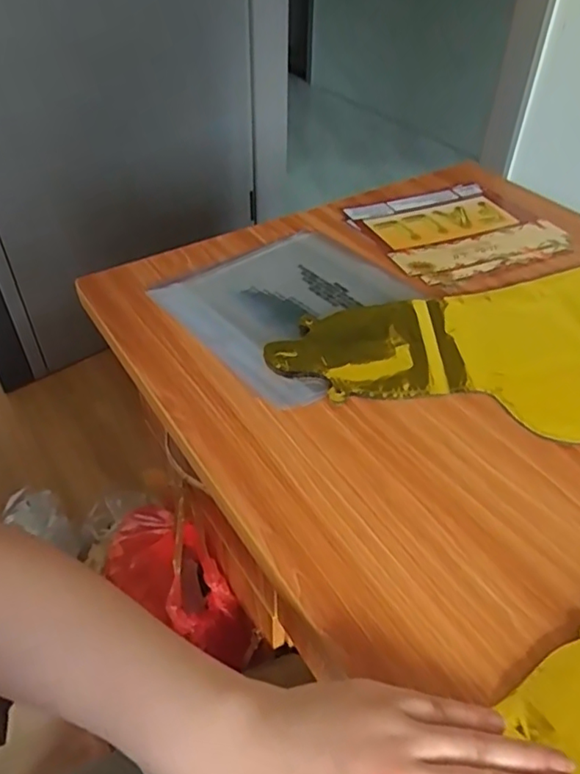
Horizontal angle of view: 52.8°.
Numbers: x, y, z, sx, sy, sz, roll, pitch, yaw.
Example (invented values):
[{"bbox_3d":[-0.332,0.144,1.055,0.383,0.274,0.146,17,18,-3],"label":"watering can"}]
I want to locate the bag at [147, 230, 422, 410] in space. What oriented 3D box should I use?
[{"bbox_3d":[0.005,-0.079,0.543,0.203,0.008,0.205,-27,50,-28],"label":"bag"}]

